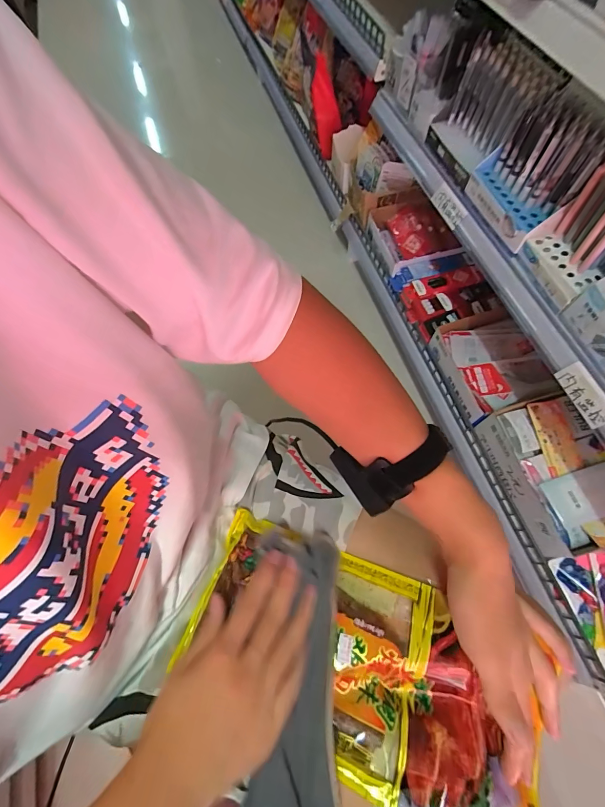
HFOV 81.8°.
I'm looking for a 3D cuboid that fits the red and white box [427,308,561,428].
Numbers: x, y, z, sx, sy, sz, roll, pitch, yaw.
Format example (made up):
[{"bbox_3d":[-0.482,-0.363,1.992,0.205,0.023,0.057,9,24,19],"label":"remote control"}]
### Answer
[{"bbox_3d":[0.411,-0.085,0.763,0.189,0.074,0.225,-15,67,-4],"label":"red and white box"}]

